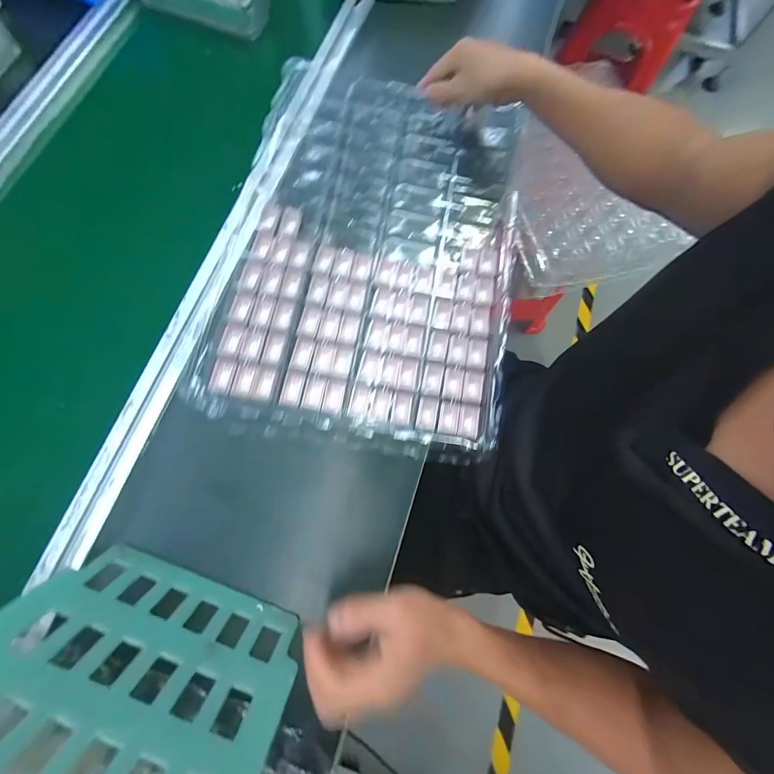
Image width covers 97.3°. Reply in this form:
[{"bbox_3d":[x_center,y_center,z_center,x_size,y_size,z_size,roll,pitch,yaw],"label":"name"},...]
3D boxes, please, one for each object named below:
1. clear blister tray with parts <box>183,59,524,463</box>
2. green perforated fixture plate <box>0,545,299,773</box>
[{"bbox_3d":[-0.016,-0.185,0.438,0.340,0.034,0.501,9,76,1],"label":"clear blister tray with parts"},{"bbox_3d":[-0.189,0.216,0.258,0.224,0.176,0.007,21,104,2],"label":"green perforated fixture plate"}]

